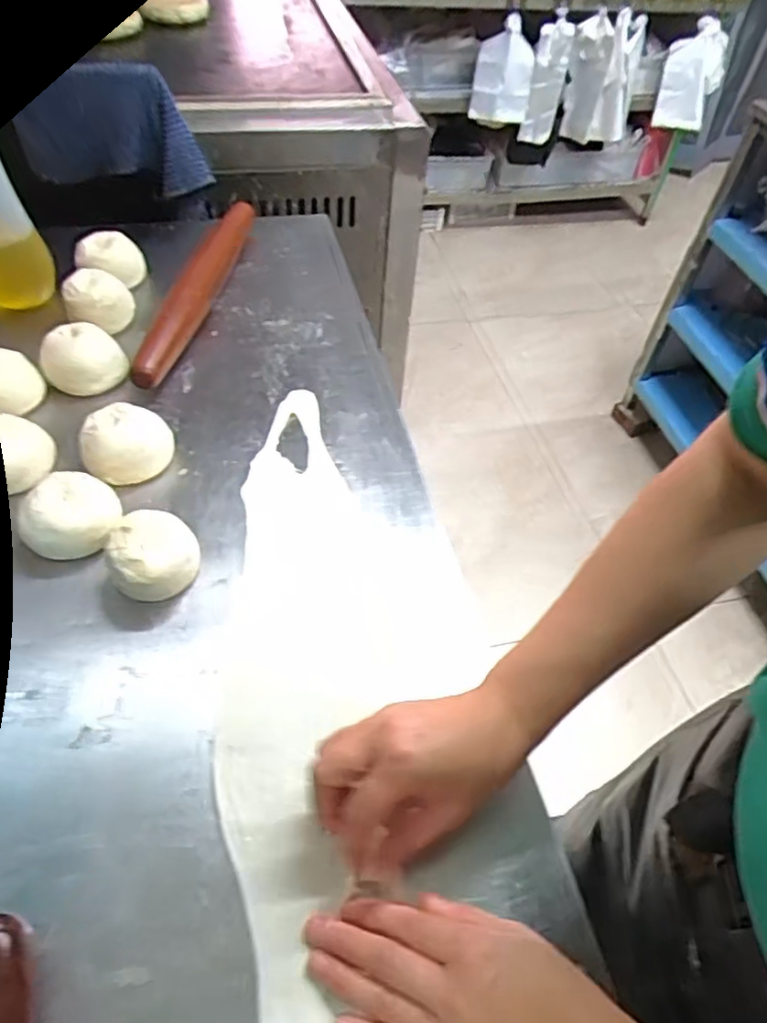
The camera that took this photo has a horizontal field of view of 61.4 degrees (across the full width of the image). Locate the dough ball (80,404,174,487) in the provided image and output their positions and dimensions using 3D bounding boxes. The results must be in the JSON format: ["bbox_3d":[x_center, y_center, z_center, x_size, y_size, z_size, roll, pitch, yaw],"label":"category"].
[{"bbox_3d":[-0.227,-0.062,0.575,0.074,0.043,0.065,-7,52,-11],"label":"dough ball"}]

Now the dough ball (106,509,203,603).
[{"bbox_3d":[-0.177,0.031,0.498,0.067,0.047,0.066,3,50,-4],"label":"dough ball"}]

